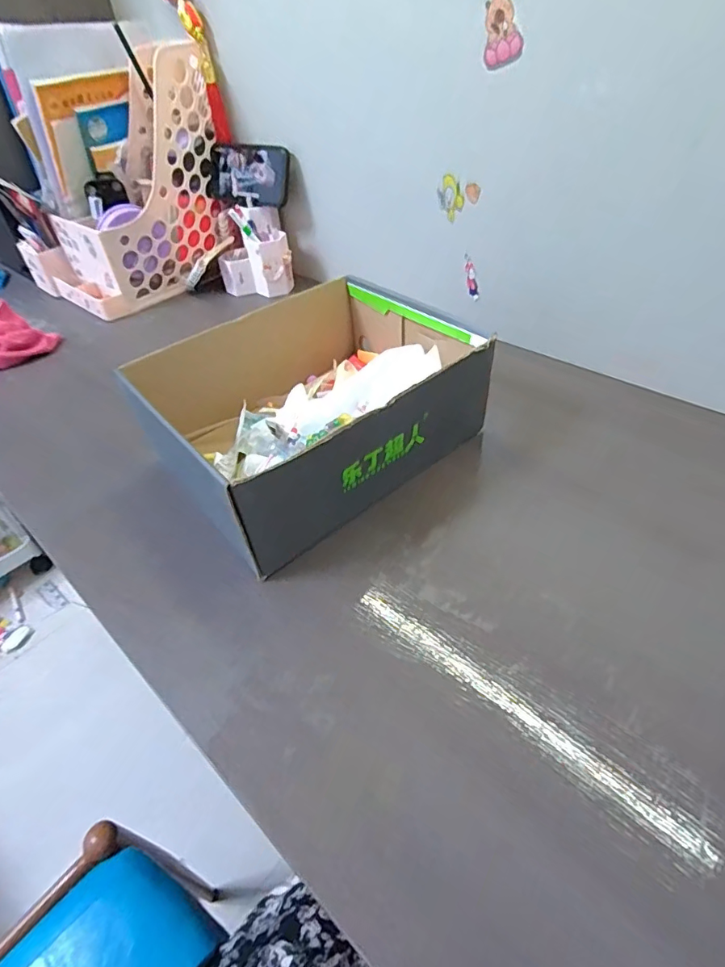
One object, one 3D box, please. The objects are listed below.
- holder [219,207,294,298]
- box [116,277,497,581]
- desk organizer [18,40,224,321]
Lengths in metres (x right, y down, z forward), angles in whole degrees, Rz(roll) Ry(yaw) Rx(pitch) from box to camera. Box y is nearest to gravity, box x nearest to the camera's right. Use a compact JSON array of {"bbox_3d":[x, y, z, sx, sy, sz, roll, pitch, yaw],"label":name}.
[{"bbox_3d":[-0.178,-0.375,0.798,0.113,0.118,0.073,-12,45,-7],"label":"holder"},{"bbox_3d":[-0.039,-0.087,0.491,0.288,0.109,0.235,-34,51,-26],"label":"box"},{"bbox_3d":[-0.402,-0.495,0.808,0.241,0.295,0.299,29,54,30],"label":"desk organizer"}]

